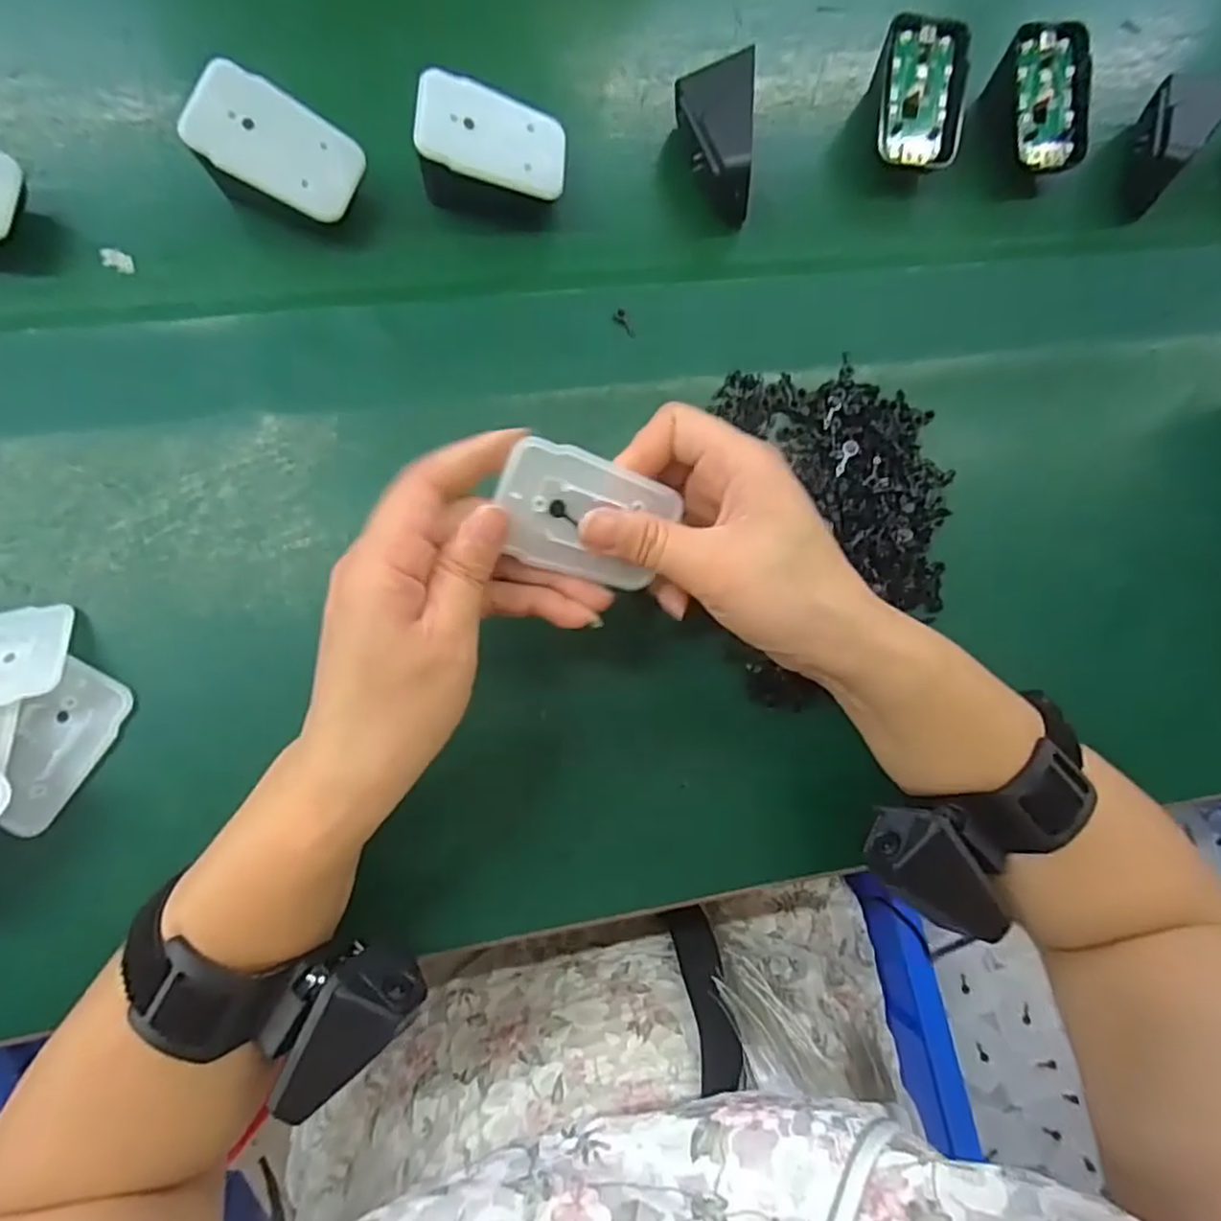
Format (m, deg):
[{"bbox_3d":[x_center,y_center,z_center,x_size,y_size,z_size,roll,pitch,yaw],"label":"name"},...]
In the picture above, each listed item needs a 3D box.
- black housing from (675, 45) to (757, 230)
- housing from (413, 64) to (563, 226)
[{"bbox_3d":[0.054,-0.238,0.355,0.041,0.044,0.067,0,85,-7],"label":"black housing"},{"bbox_3d":[-0.054,-0.215,0.327,0.065,0.041,0.043,0,85,-7],"label":"housing"}]

